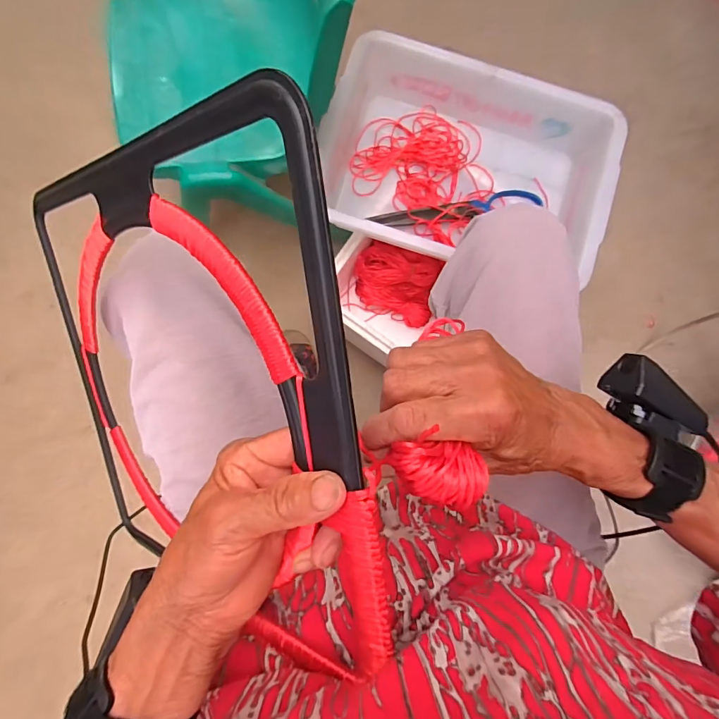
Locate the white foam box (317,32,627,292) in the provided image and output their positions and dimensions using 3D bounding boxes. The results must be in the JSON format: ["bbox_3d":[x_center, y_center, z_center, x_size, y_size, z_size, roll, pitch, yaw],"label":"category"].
[{"bbox_3d":[0.157,-0.286,0.639,0.411,0.096,0.286,17,81,-1],"label":"white foam box"}]

